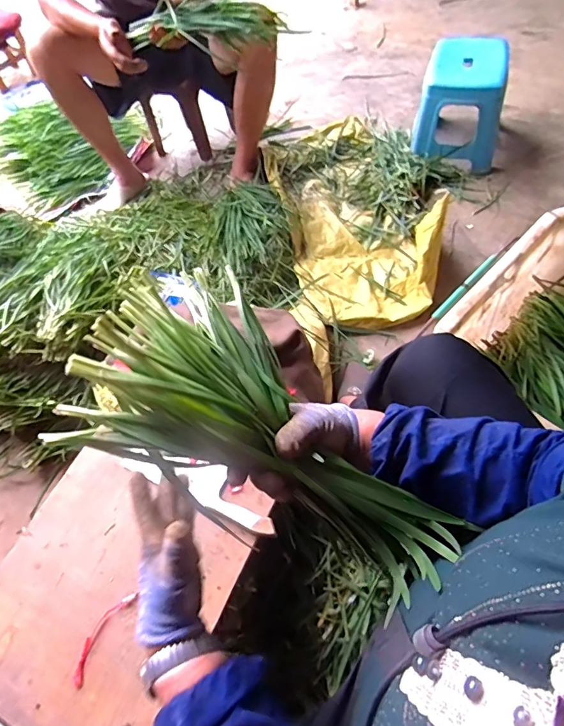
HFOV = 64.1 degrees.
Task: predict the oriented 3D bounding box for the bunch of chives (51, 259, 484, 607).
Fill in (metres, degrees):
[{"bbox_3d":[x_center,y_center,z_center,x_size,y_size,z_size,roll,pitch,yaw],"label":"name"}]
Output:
[{"bbox_3d":[-0.006,0.076,0.452,0.384,0.101,0.188,38,62,-6],"label":"bunch of chives"}]

